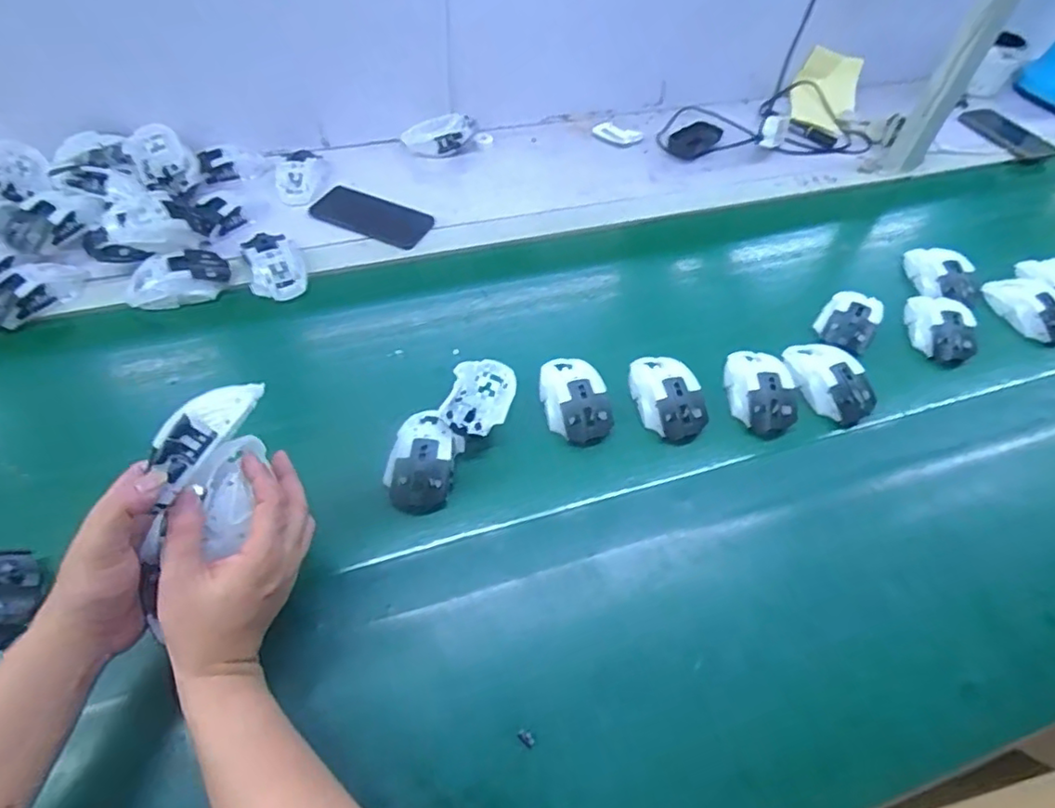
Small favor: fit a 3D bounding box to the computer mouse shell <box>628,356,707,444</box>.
[{"bbox_3d":[0.153,-0.012,0.653,0.071,0.037,0.114,-11,57,-10],"label":"computer mouse shell"}]

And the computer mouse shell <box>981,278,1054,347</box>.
[{"bbox_3d":[0.654,-0.126,0.774,0.063,0.034,0.105,-19,59,-15],"label":"computer mouse shell"}]

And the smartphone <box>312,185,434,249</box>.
[{"bbox_3d":[-0.214,-0.260,0.825,0.173,0.010,0.077,25,58,13],"label":"smartphone"}]

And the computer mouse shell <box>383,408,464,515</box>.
[{"bbox_3d":[-0.102,0.054,0.592,0.064,0.038,0.105,10,56,3],"label":"computer mouse shell"}]

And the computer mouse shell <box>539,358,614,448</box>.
[{"bbox_3d":[0.052,-0.008,0.646,0.072,0.036,0.113,-12,57,-11],"label":"computer mouse shell"}]

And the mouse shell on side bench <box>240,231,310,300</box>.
[{"bbox_3d":[-0.316,-0.177,0.745,0.068,0.034,0.111,-16,58,-14],"label":"mouse shell on side bench"}]

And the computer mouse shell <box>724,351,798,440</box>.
[{"bbox_3d":[0.261,-0.015,0.663,0.070,0.030,0.108,8,55,3],"label":"computer mouse shell"}]

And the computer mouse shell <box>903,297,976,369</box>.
[{"bbox_3d":[0.514,-0.098,0.742,0.072,0.037,0.105,11,56,4],"label":"computer mouse shell"}]

